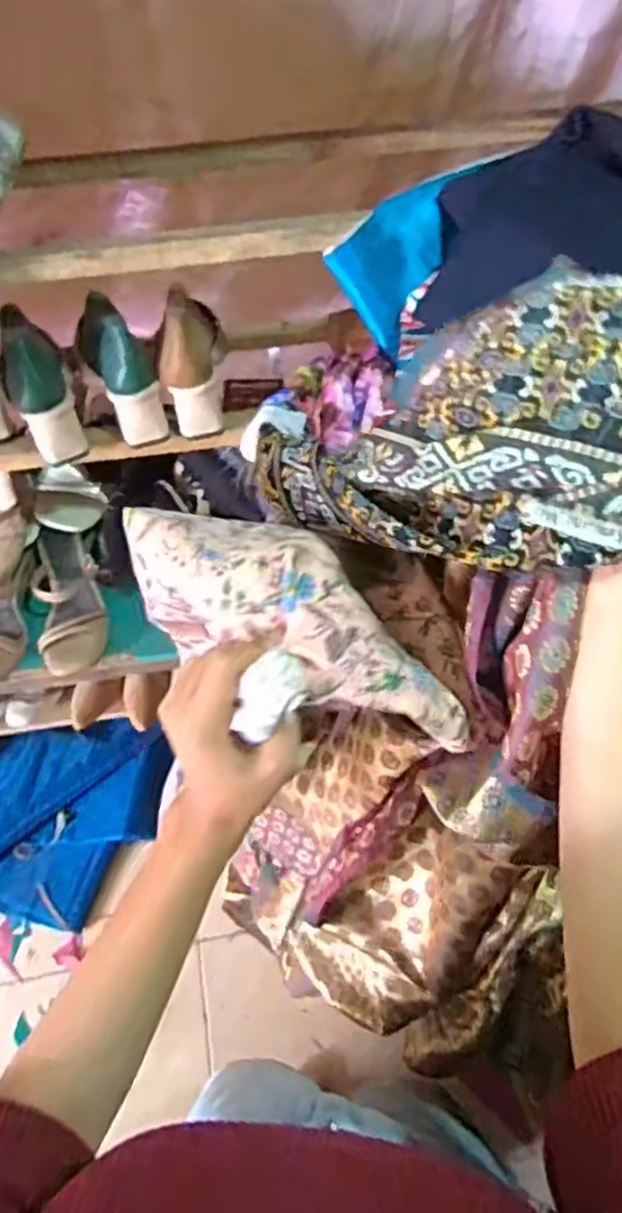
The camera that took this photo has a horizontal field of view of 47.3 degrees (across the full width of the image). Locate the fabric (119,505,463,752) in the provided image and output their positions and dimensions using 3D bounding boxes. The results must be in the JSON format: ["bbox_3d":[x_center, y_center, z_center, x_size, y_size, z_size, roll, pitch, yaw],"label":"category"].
[{"bbox_3d":[-0.023,0.001,0.414,0.225,0.066,0.088,30,61,22],"label":"fabric"}]

